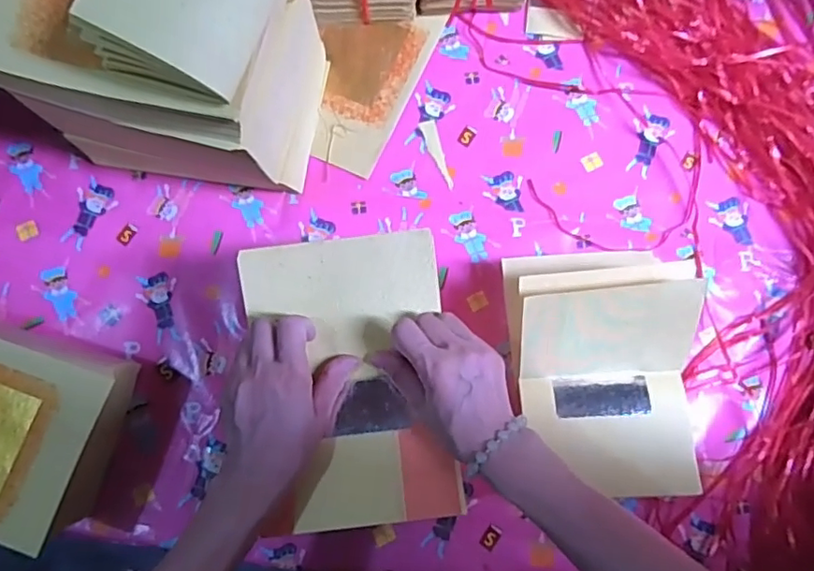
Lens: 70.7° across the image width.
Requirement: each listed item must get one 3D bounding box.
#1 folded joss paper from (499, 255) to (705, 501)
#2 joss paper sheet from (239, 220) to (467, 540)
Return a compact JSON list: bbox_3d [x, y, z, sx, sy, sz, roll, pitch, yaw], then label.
[{"bbox_3d":[0.182,0.079,0.535,0.160,0.102,0.227,-2,85,1],"label":"folded joss paper"},{"bbox_3d":[-0.042,0.072,0.456,0.150,0.035,0.218,-8,85,0],"label":"joss paper sheet"}]

